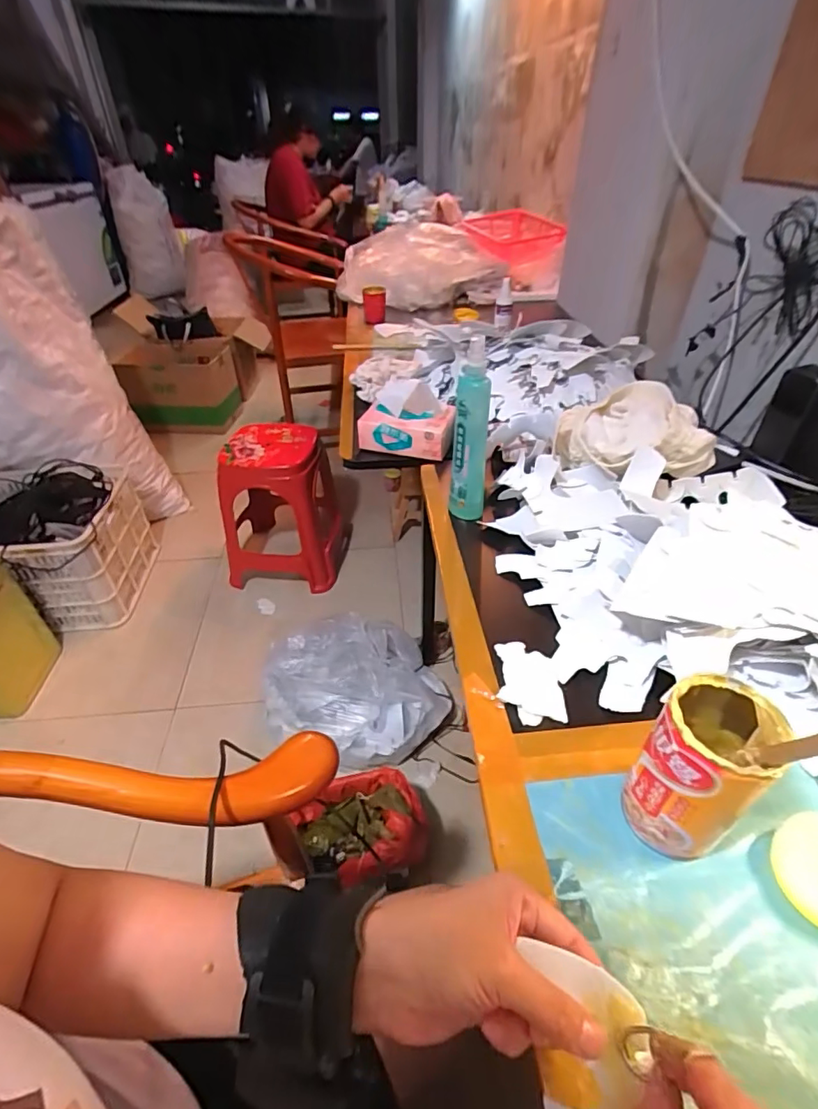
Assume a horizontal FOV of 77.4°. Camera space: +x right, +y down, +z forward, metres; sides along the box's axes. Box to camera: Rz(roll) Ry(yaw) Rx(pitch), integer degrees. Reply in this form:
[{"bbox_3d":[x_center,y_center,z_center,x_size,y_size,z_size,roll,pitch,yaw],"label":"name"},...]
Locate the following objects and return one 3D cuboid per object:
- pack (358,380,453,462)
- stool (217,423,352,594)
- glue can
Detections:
[{"bbox_3d":[-0.002,-0.206,0.768,0.140,0.097,0.062,10,41,13],"label":"pack"},{"bbox_3d":[-0.399,-0.181,1.648,0.356,0.490,0.371,-1,40,0],"label":"stool"},{"bbox_3d":[0.188,0.142,0.330,0.067,0.120,0.063,0,40,0],"label":"glue can"}]

